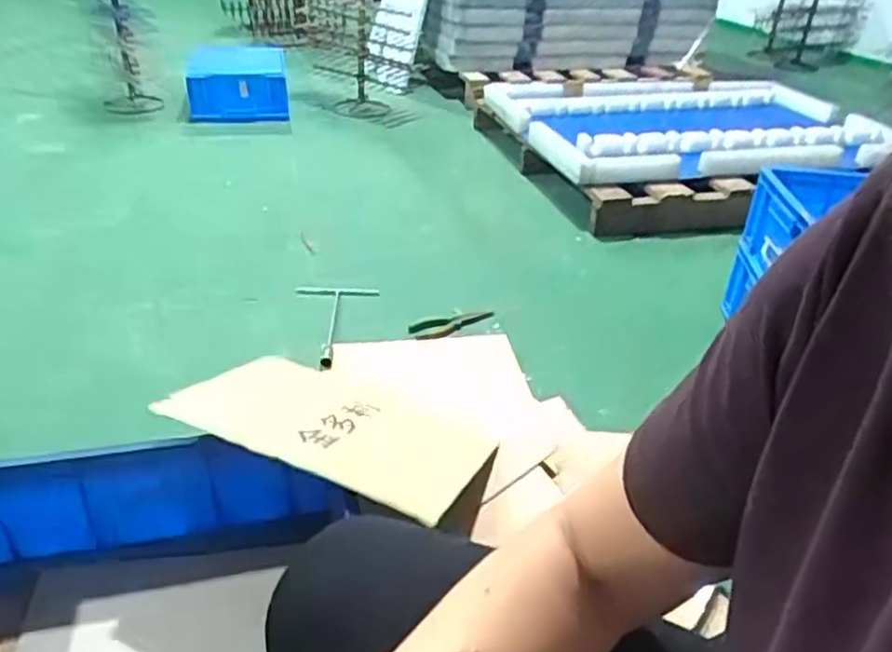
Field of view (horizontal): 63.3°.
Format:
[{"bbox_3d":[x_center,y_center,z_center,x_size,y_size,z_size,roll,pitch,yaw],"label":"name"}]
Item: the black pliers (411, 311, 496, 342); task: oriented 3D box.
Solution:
[{"bbox_3d":[0.015,-0.008,1.555,0.192,0.016,0.070,-15,36,-26],"label":"black pliers"}]

